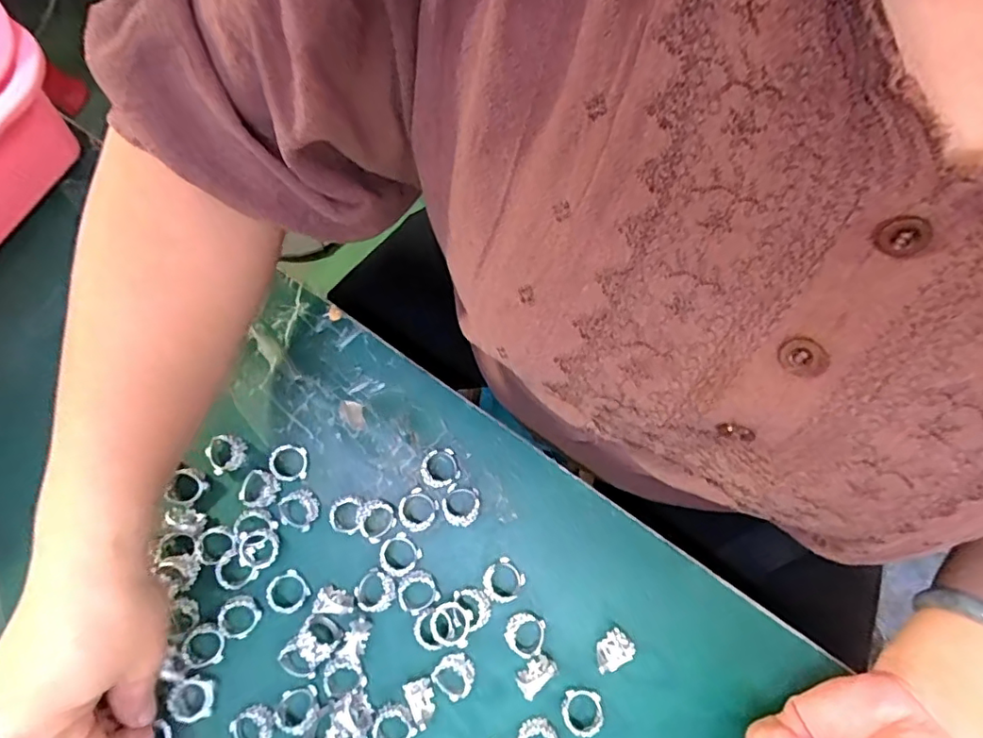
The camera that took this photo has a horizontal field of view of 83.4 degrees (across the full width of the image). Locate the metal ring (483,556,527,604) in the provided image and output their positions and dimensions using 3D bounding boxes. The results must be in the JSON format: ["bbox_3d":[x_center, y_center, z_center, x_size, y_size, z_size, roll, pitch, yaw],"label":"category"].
[{"bbox_3d":[0.007,0.121,0.314,0.022,0.007,0.022,-1,76,2],"label":"metal ring"}]

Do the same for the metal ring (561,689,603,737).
[{"bbox_3d":[0.049,0.183,0.295,0.021,0.010,0.020,-1,76,2],"label":"metal ring"}]

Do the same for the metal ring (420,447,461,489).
[{"bbox_3d":[-0.031,0.059,0.327,0.021,0.012,0.021,-1,76,2],"label":"metal ring"}]

